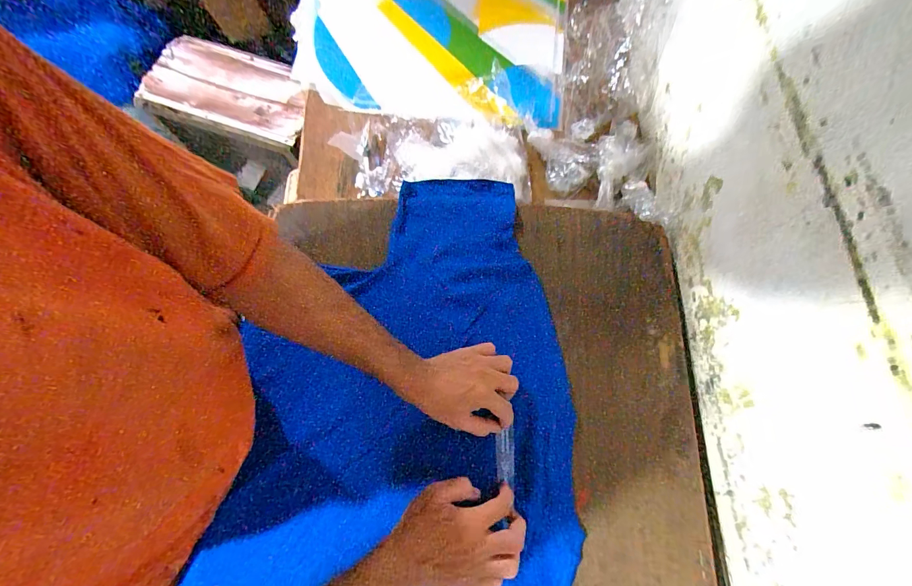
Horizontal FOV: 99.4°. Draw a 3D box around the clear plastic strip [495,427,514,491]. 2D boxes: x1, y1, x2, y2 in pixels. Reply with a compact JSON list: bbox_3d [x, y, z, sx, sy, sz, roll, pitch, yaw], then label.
[{"bbox_3d":[0.063,0.208,0.493,0.025,0.009,0.061,0,74,2],"label":"clear plastic strip"}]

